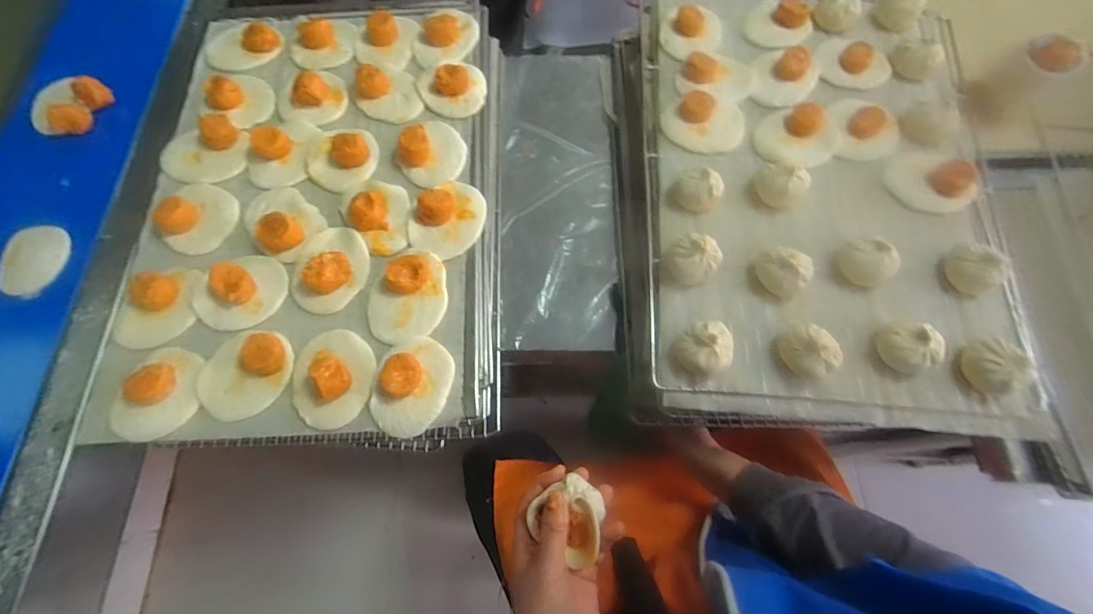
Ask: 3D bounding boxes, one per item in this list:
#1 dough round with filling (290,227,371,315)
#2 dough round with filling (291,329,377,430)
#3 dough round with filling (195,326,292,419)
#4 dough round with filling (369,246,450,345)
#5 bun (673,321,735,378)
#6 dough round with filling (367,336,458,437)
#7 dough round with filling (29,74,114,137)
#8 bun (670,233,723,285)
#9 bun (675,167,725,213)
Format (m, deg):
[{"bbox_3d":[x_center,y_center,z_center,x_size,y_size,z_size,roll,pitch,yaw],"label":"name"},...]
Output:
[{"bbox_3d":[-0.248,-0.046,0.536,0.082,0.032,0.098,10,69,4],"label":"dough round with filling"},{"bbox_3d":[-0.224,0.068,0.487,0.087,0.030,0.102,10,69,4],"label":"dough round with filling"},{"bbox_3d":[-0.316,0.069,0.497,0.093,0.022,0.087,0,68,0],"label":"dough round with filling"},{"bbox_3d":[-0.152,-0.015,0.522,0.078,0.026,0.107,16,69,6],"label":"dough round with filling"},{"bbox_3d":[0.163,0.042,0.488,0.056,0.042,0.051,0,68,0],"label":"bun"},{"bbox_3d":[-0.138,0.078,0.486,0.076,0.030,0.099,8,68,3],"label":"dough round with filling"},{"bbox_3d":[-0.674,-0.285,0.674,0.091,0.026,0.094,23,70,9],"label":"dough round with filling"},{"bbox_3d":[0.160,-0.052,0.525,0.050,0.046,0.047,0,68,0],"label":"bun"},{"bbox_3d":[0.178,-0.138,0.557,0.052,0.039,0.051,39,73,14],"label":"bun"}]

